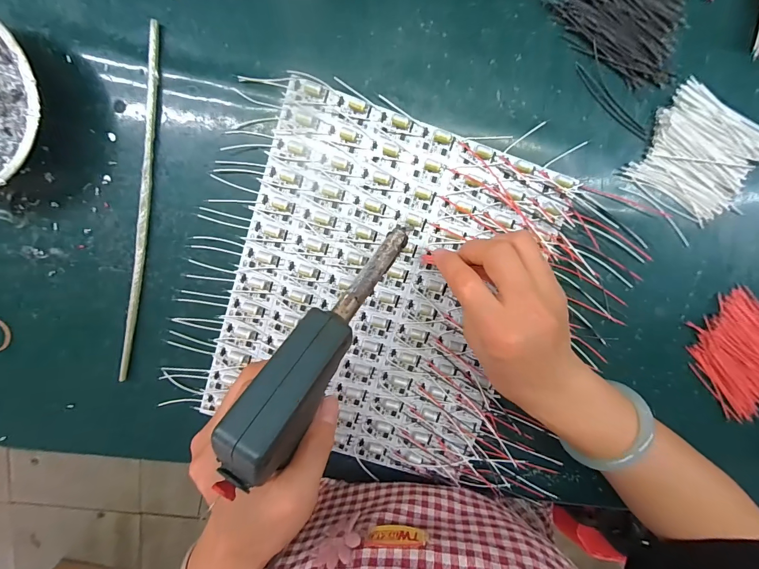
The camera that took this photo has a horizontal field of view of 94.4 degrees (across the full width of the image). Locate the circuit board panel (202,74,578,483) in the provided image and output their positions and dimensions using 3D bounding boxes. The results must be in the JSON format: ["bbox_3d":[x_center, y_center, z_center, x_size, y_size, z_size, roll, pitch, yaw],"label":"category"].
[{"bbox_3d":[0.003,0.012,0.295,0.245,0.009,0.278,19,99,-5],"label":"circuit board panel"}]

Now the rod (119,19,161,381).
[{"bbox_3d":[-0.190,-0.055,0.281,0.010,0.007,0.277,11,99,-3],"label":"rod"}]

